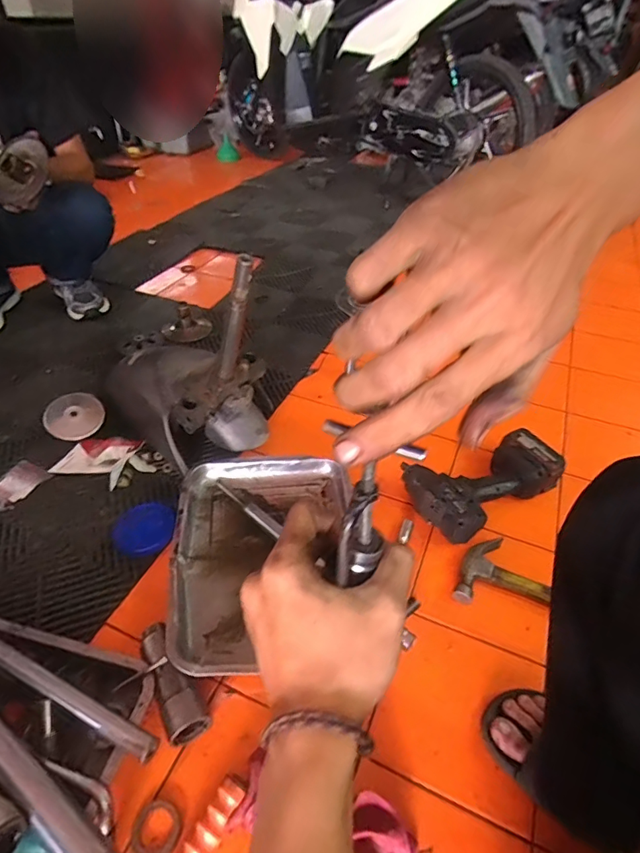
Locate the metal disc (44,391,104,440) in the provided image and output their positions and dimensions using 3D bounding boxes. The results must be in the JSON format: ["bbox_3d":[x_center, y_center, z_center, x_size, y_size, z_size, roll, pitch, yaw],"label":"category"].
[{"bbox_3d":[-0.513,-0.025,0.974,0.112,0.022,0.114,8,54,-12],"label":"metal disc"}]

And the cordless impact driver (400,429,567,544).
[{"bbox_3d":[0.308,0.102,0.847,0.271,0.092,0.165,-13,43,-16],"label":"cordless impact driver"}]

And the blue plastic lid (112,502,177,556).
[{"bbox_3d":[-0.303,0.174,0.809,0.110,0.016,0.099,8,43,8],"label":"blue plastic lid"}]

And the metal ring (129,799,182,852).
[{"bbox_3d":[-0.180,0.445,0.517,0.053,0.005,0.051,1,43,-1],"label":"metal ring"}]

